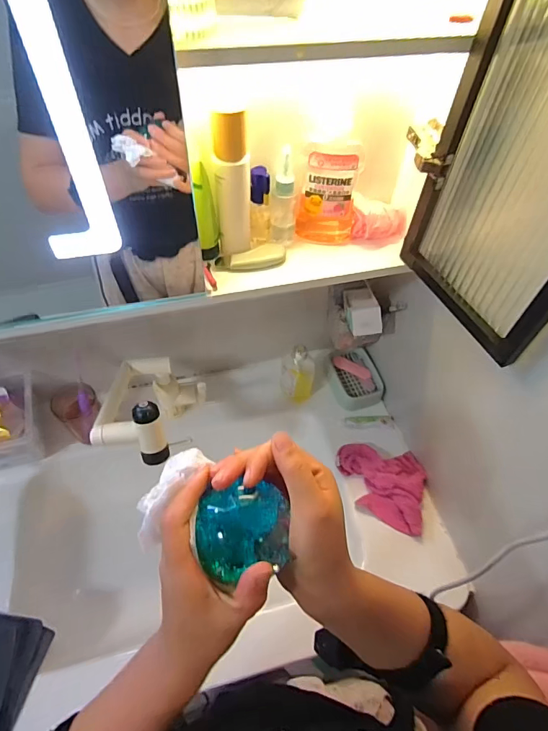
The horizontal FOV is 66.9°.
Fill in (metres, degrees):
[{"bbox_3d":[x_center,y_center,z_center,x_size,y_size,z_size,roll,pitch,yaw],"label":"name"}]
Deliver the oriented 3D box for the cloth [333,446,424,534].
[{"bbox_3d":[0.181,0.200,0.700,0.148,0.038,0.140,7,54,2],"label":"cloth"}]

